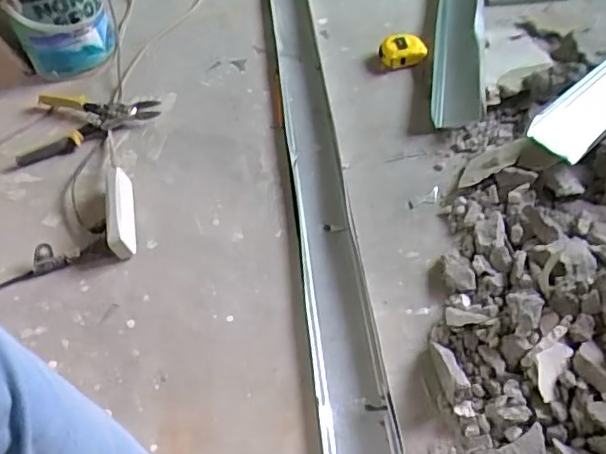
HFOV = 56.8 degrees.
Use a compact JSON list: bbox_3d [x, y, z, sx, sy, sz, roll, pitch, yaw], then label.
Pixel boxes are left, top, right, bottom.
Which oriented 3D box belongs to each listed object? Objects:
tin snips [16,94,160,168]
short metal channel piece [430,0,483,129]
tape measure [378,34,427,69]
[{"bbox_3d":[-0.357,-0.174,0.944,0.219,0.030,0.162,-3,50,4],"label":"tin snips"},{"bbox_3d":[0.283,-0.332,1.020,0.087,0.032,0.460,6,49,12],"label":"short metal channel piece"},{"bbox_3d":[0.180,-0.317,1.012,0.083,0.032,0.070,-1,48,6],"label":"tape measure"}]

